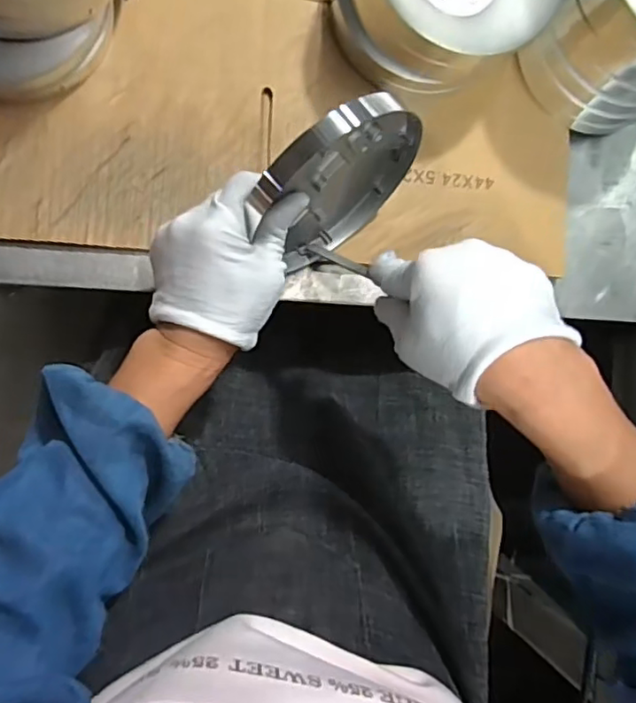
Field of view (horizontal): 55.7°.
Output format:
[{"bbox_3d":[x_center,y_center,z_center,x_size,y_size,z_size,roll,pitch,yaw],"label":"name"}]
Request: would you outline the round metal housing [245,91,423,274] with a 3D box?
[{"bbox_3d":[0.015,-0.112,0.391,0.111,0.112,0.023,-33,71,2],"label":"round metal housing"}]

